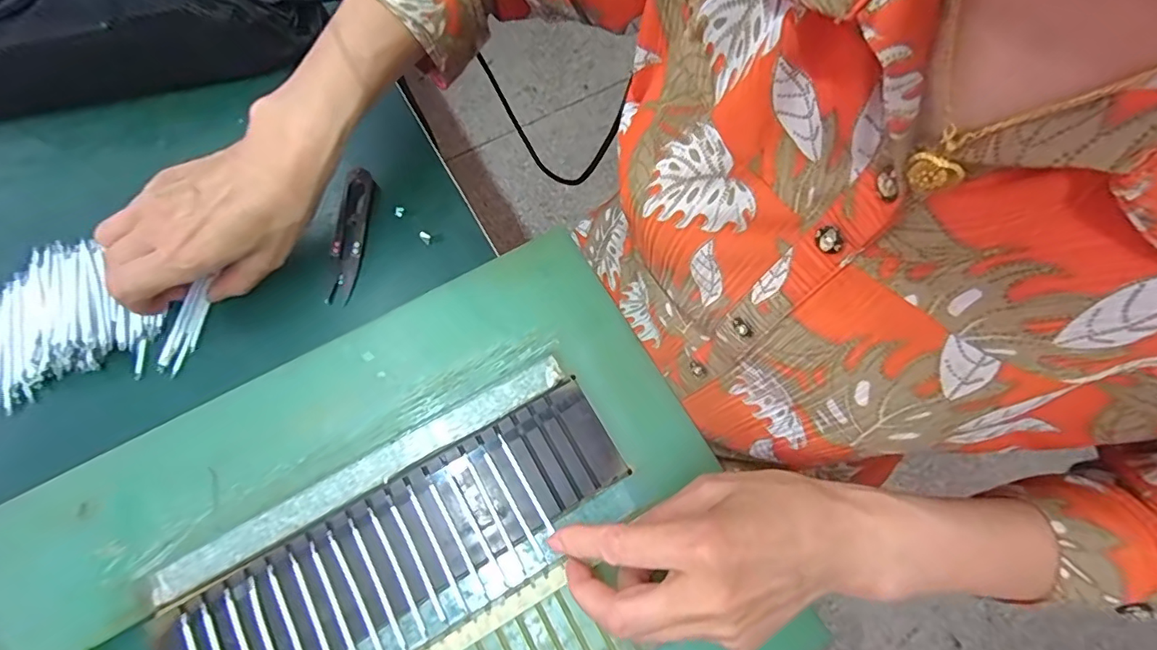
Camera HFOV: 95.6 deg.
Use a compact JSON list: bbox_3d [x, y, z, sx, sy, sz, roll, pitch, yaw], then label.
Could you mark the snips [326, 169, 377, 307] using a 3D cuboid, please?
[{"bbox_3d":[-0.161,-0.064,0.369,0.021,0.009,0.100,4,69,0],"label":"snips"}]

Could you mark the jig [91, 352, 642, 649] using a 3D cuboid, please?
[{"bbox_3d":[-0.096,0.154,0.286,0.285,0.009,0.168,-29,72,-12],"label":"jig"}]

